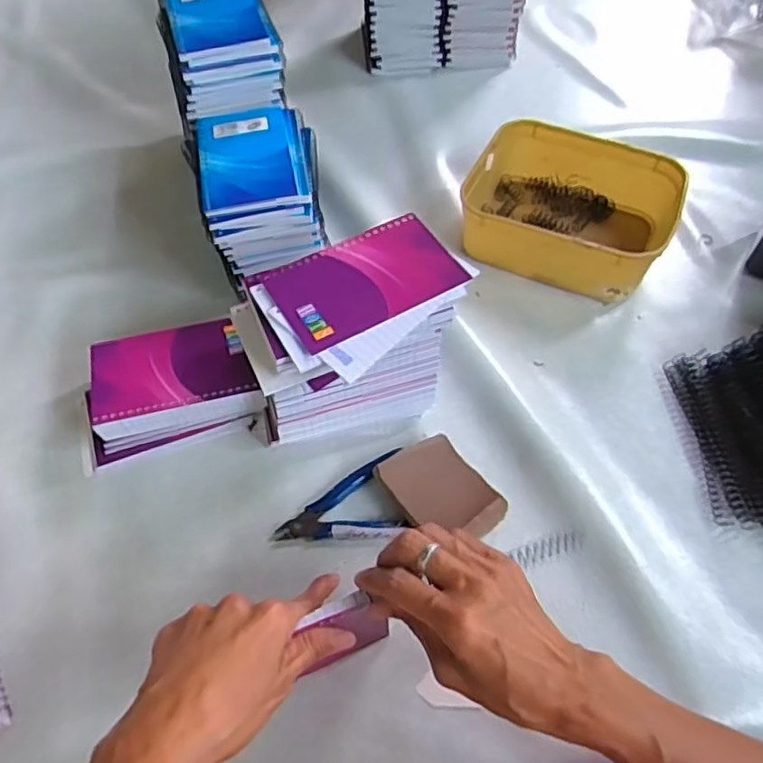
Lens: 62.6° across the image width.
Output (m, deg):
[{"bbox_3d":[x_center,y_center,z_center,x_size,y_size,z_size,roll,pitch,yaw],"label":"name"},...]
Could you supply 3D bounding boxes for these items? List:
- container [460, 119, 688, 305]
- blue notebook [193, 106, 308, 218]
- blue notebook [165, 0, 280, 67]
[{"bbox_3d":[0.185,-0.172,0.626,0.189,0.065,0.162,21,57,14],"label":"container"},{"bbox_3d":[-0.115,-0.200,0.555,0.091,0.012,0.127,-11,56,-8],"label":"blue notebook"},{"bbox_3d":[-0.152,-0.340,0.586,0.089,0.014,0.128,-16,57,-11],"label":"blue notebook"}]

